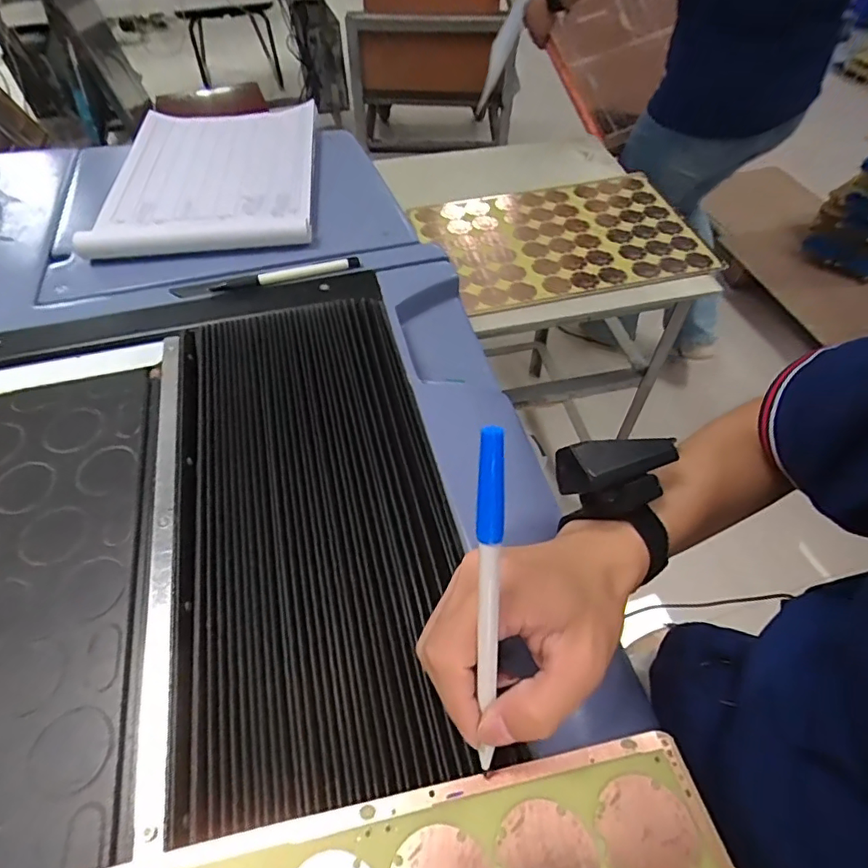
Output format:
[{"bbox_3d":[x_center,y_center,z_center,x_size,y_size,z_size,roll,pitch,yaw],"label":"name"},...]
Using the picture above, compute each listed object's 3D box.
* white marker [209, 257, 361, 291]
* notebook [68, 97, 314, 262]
[{"bbox_3d":[-0.137,-0.148,0.490,0.136,0.014,0.013,-13,54,-9],"label":"white marker"},{"bbox_3d":[-0.242,-0.294,0.594,0.213,0.029,0.290,-4,53,-3],"label":"notebook"}]

